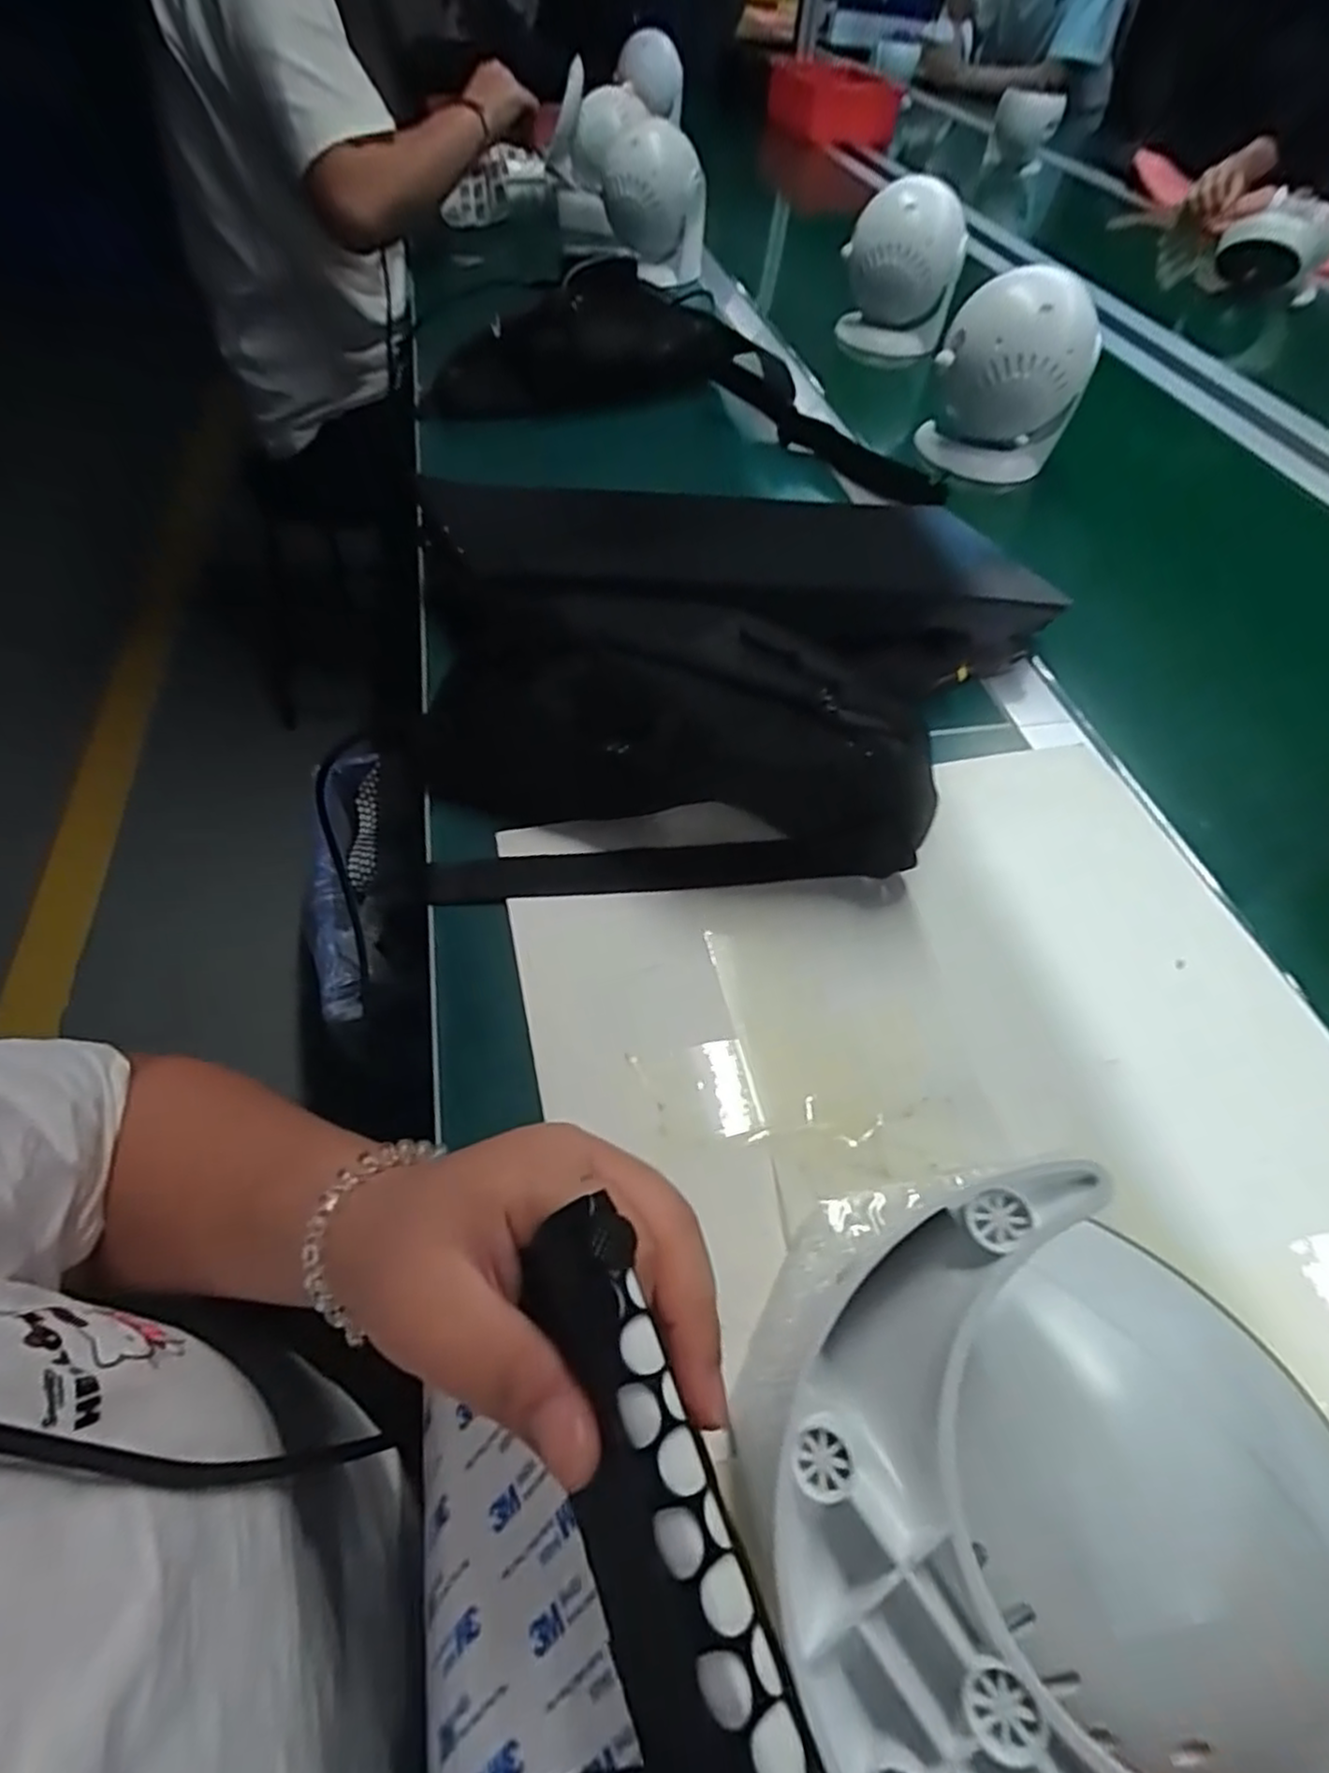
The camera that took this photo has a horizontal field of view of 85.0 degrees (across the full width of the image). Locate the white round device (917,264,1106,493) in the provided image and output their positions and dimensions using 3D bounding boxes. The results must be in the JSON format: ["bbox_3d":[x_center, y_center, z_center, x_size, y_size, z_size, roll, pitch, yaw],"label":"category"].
[{"bbox_3d":[0.290,-0.429,0.608,0.116,0.125,0.095,17,53,10],"label":"white round device"}]

